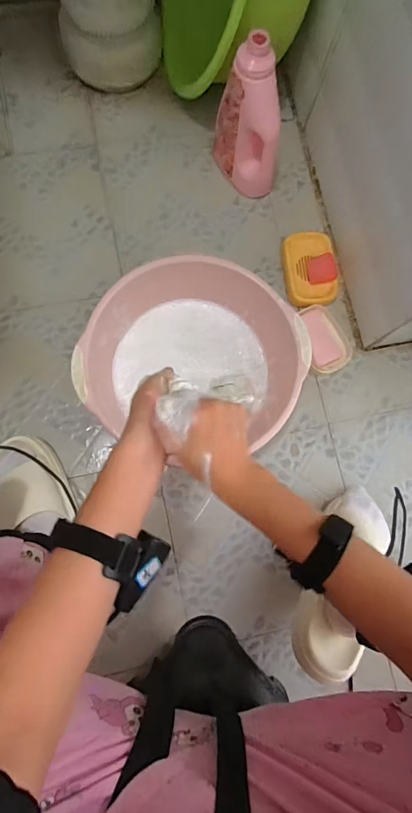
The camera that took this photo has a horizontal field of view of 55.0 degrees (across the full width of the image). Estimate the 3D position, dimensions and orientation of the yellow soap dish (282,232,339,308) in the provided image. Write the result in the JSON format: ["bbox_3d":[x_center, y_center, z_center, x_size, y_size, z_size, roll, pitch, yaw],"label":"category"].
[{"bbox_3d":[0.185,-0.243,0.702,0.089,0.023,0.127,-6,82,-5],"label":"yellow soap dish"}]

